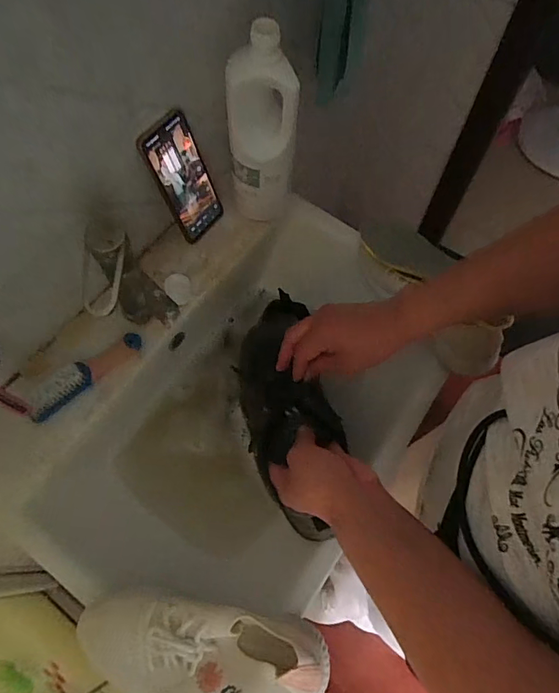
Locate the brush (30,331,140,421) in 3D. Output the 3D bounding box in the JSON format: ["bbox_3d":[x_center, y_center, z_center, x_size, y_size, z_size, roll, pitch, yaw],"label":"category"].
[{"bbox_3d":[-0.245,0.034,0.559,0.155,0.046,0.030,-40,71,-18],"label":"brush"}]

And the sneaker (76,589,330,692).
[{"bbox_3d":[-0.076,0.283,0.404,0.238,0.076,0.089,7,64,3],"label":"sneaker"}]

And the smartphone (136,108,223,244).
[{"bbox_3d":[-0.129,-0.226,0.596,0.013,0.167,0.080,29,68,28],"label":"smartphone"}]

